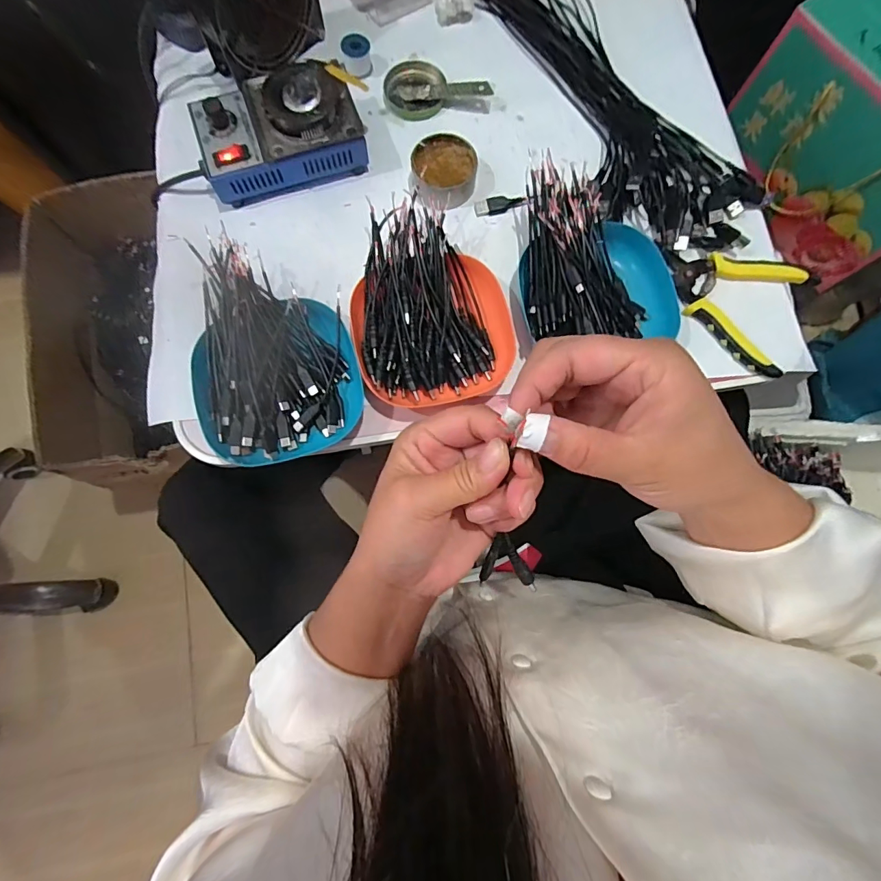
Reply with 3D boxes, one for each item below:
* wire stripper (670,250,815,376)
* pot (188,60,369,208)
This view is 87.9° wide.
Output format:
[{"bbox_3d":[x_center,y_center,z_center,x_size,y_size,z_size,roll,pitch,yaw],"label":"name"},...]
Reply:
[{"bbox_3d":[0.278,-0.136,0.438,0.129,0.019,0.109,28,80,4],"label":"wire stripper"},{"bbox_3d":[-0.156,-0.300,0.443,0.151,0.062,0.096,-19,80,-5],"label":"pot"}]

